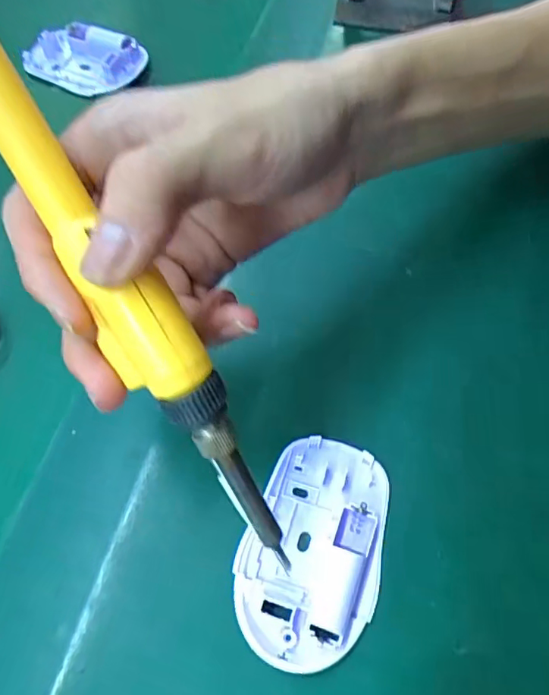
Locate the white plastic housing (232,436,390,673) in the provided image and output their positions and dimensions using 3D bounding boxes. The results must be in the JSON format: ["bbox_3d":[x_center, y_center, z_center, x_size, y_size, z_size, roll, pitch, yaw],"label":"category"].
[{"bbox_3d":[0.018,0.089,0.237,0.061,0.015,0.096,13,64,7],"label":"white plastic housing"}]

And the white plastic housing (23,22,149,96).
[{"bbox_3d":[-0.143,-0.215,0.385,0.088,0.021,0.048,23,66,12],"label":"white plastic housing"}]

